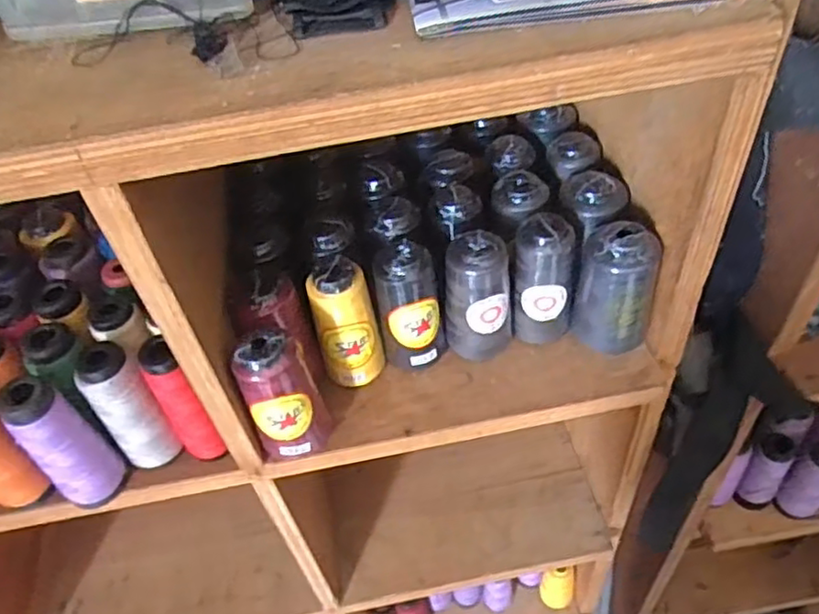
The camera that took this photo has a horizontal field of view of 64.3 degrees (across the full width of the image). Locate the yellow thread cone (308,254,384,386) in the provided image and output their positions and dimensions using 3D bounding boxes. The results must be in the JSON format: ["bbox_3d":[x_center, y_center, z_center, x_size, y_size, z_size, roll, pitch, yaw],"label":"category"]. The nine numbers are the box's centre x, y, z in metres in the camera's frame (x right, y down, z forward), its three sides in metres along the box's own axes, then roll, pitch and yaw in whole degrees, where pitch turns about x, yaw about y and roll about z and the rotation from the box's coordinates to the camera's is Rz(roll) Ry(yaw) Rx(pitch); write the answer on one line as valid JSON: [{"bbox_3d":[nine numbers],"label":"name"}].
[{"bbox_3d":[-0.046,0.013,0.498,0.050,0.105,0.039,-14,48,-6],"label":"yellow thread cone"}]

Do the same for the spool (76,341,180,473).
[{"bbox_3d":[-0.198,0.074,0.461,0.035,0.110,0.034,-3,48,3],"label":"spool"}]

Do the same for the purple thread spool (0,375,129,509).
[{"bbox_3d":[-0.240,0.094,0.449,0.034,0.118,0.039,24,55,26],"label":"purple thread spool"}]

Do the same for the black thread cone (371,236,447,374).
[{"bbox_3d":[0.002,0.001,0.501,0.052,0.110,0.041,-6,47,1],"label":"black thread cone"}]

